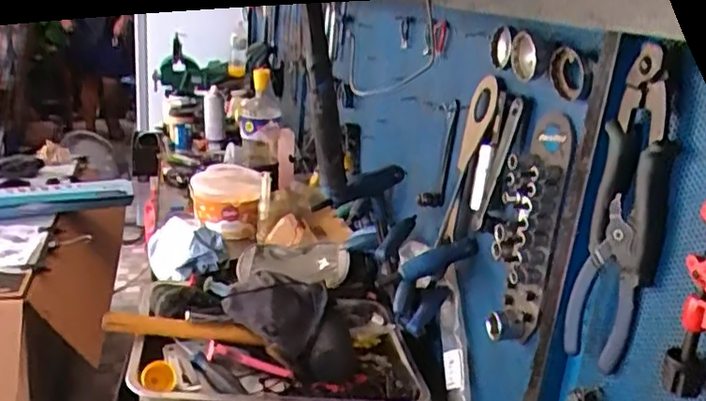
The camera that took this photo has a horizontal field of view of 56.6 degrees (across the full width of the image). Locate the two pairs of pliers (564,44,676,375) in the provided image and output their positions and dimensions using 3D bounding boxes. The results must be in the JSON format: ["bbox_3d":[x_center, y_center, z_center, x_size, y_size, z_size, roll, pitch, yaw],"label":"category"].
[{"bbox_3d":[0.229,0.016,0.555,0.016,0.266,0.072,-2,20,-21],"label":"two pairs of pliers"}]

